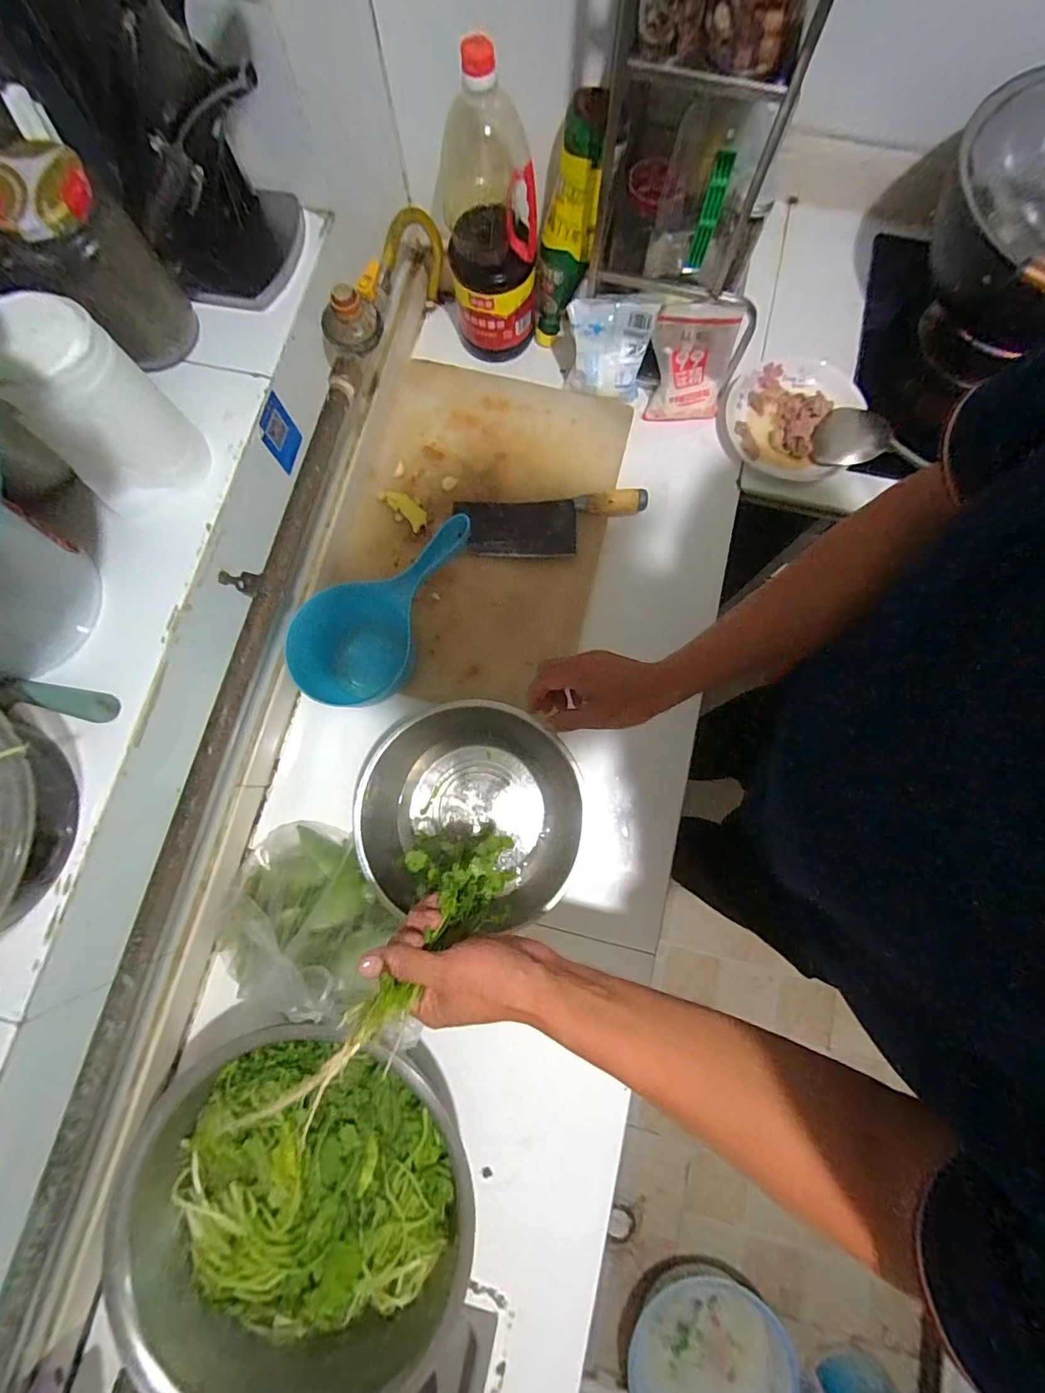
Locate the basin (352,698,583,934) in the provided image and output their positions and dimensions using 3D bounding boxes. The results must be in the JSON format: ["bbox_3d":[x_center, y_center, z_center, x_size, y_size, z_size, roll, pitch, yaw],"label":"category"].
[{"bbox_3d":[-0.063,0.129,0.594,0.274,0.086,0.251,0,80,0],"label":"basin"}]

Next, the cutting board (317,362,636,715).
[{"bbox_3d":[-0.065,-0.241,0.679,0.348,0.029,0.482,14,80,3],"label":"cutting board"}]

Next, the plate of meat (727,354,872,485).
[{"bbox_3d":[0.400,-0.404,0.716,0.180,0.035,0.185,0,80,0],"label":"plate of meat"}]

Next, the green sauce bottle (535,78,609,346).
[{"bbox_3d":[0.058,-0.589,0.628,0.067,0.240,0.079,8,80,2],"label":"green sauce bottle"}]

